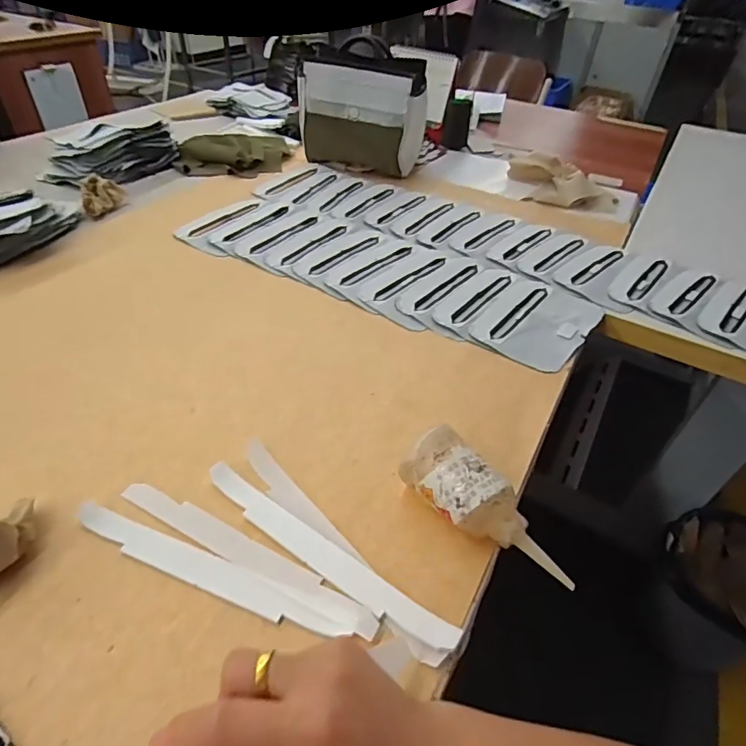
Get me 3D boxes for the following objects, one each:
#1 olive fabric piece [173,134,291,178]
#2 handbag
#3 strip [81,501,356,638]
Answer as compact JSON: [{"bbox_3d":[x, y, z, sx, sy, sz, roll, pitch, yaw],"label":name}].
[{"bbox_3d":[-0.297,-0.472,1.014,0.240,0.048,0.123,-8,45,-12],"label":"olive fabric piece"},{"bbox_3d":[-0.025,-0.541,0.987,0.258,0.213,0.091,15,45,11],"label":"handbag"},{"bbox_3d":[-0.137,0.161,0.388,0.253,0.006,0.027,16,45,14],"label":"strip"}]

